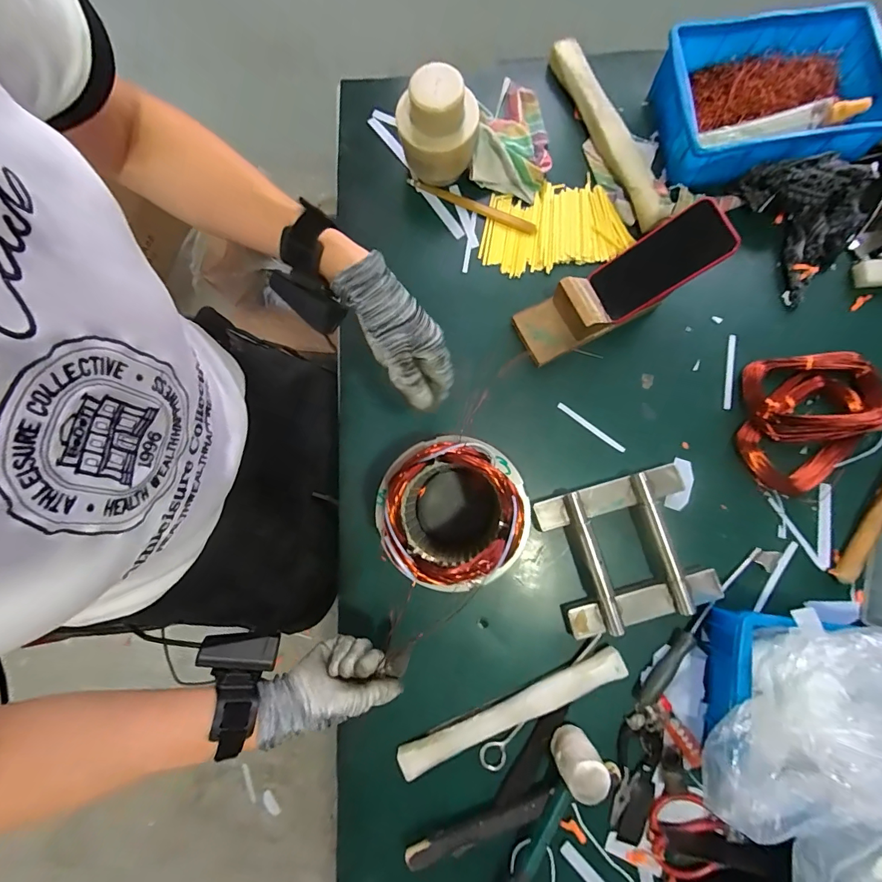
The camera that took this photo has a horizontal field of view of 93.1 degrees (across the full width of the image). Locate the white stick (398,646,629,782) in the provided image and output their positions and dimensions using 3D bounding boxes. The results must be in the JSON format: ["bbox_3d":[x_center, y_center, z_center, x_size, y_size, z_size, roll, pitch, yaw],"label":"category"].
[{"bbox_3d":[0.088,0.334,0.514,0.294,0.018,0.032,-24,81,-2],"label":"white stick"}]

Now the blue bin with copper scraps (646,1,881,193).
[{"bbox_3d":[0.474,-0.490,0.601,0.310,0.089,0.215,-7,81,0],"label":"blue bin with copper scraps"}]

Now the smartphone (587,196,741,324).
[{"bbox_3d":[0.285,-0.232,0.546,0.160,0.016,0.082,-30,87,36],"label":"smartphone"}]

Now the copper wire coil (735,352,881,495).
[{"bbox_3d":[0.501,-0.030,0.563,0.162,0.038,0.203,10,82,3],"label":"copper wire coil"}]

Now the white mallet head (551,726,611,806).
[{"bbox_3d":[0.159,0.372,0.483,0.046,0.063,0.050,0,81,2],"label":"white mallet head"}]

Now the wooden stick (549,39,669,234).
[{"bbox_3d":[0.254,-0.466,0.631,0.050,0.047,0.324,-24,81,-2],"label":"wooden stick"}]

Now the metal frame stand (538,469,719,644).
[{"bbox_3d":[0.238,0.139,0.535,0.193,0.037,0.174,-16,81,-1],"label":"metal frame stand"}]

